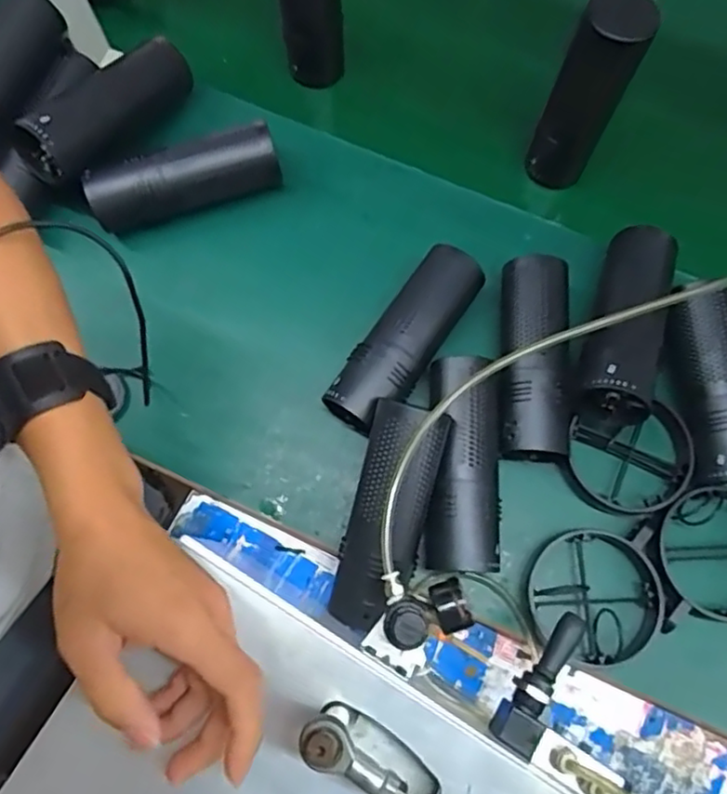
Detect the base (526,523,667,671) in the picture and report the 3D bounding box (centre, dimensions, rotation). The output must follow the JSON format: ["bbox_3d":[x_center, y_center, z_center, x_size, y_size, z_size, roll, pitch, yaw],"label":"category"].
[{"bbox_3d":[0.174,0.155,0.480,0.101,0.026,0.103,0,75,0],"label":"base"}]

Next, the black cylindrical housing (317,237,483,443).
[{"bbox_3d":[0.034,-0.046,0.519,0.054,0.061,0.162,34,78,9],"label":"black cylindrical housing"}]

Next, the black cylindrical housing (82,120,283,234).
[{"bbox_3d":[-0.157,-0.191,0.554,0.164,0.059,0.047,-18,75,-4],"label":"black cylindrical housing"}]

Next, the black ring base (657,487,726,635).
[{"bbox_3d":[0.271,0.123,0.488,0.099,0.027,0.100,-3,75,0],"label":"black ring base"}]

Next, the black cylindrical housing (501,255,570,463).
[{"bbox_3d":[0.136,-0.031,0.517,0.059,0.057,0.163,6,75,2],"label":"black cylindrical housing"}]

